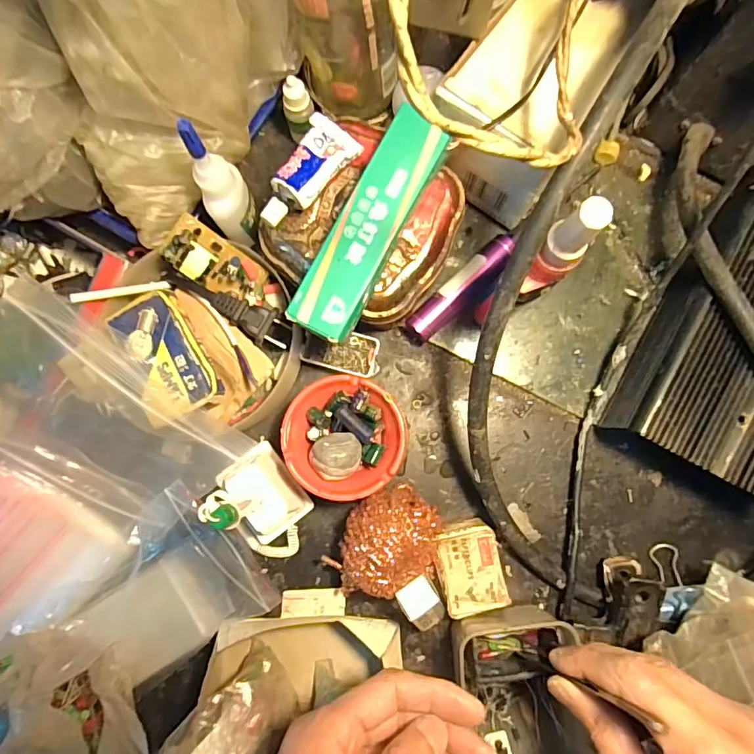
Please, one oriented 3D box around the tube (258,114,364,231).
[{"bbox_3d":[-0.046,-0.127,0.308,0.035,0.016,0.076,42,87,3],"label":"tube"}]

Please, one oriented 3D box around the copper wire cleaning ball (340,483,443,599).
[{"bbox_3d":[0.010,0.105,0.326,0.060,0.051,0.064,0,86,1],"label":"copper wire cleaning ball"}]

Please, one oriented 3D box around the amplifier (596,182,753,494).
[{"bbox_3d":[0.233,-0.022,0.319,0.108,0.040,0.176,28,87,3],"label":"amplifier"}]

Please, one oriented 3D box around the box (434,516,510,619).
[{"bbox_3d":[0.063,0.128,0.344,0.040,0.026,0.058,-11,86,0],"label":"box"}]

